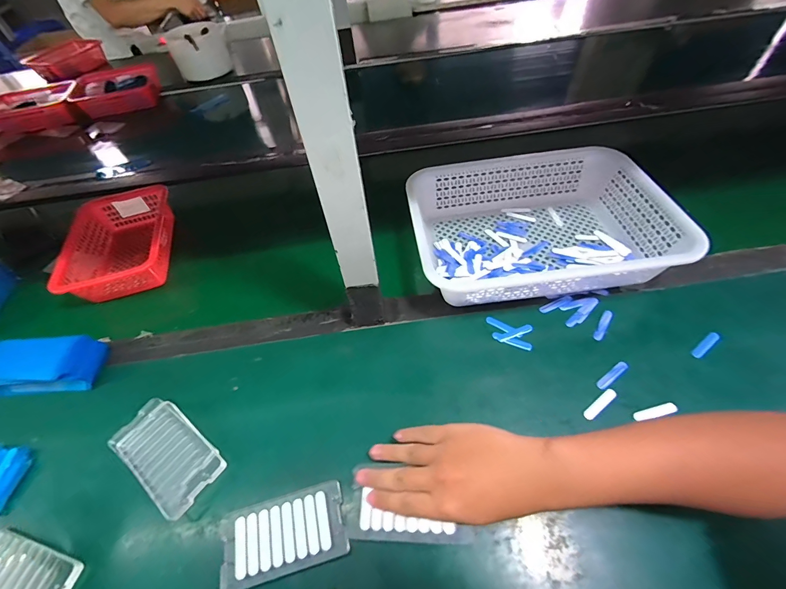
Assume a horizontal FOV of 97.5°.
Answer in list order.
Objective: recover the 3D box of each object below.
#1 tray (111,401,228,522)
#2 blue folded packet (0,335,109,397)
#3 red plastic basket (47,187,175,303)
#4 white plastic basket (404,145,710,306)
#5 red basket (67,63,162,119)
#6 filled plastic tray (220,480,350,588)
[{"bbox_3d":[-0.258,0.178,0.393,0.143,0.021,0.070,28,61,24],"label":"tray"},{"bbox_3d":[-0.469,0.094,0.465,0.134,0.047,0.069,-5,53,3],"label":"blue folded packet"},{"bbox_3d":[-0.472,-0.088,0.606,0.146,0.062,0.229,-14,53,-4],"label":"red plastic basket"},{"bbox_3d":[0.212,-0.104,0.532,0.357,0.087,0.255,-7,53,1],"label":"white plastic basket"},{"bbox_3d":[-0.808,-0.609,1.025,0.234,0.066,0.180,-19,54,-8],"label":"red basket"},{"bbox_3d":[-0.111,0.242,0.349,0.121,0.009,0.067,-15,54,-5],"label":"filled plastic tray"}]

